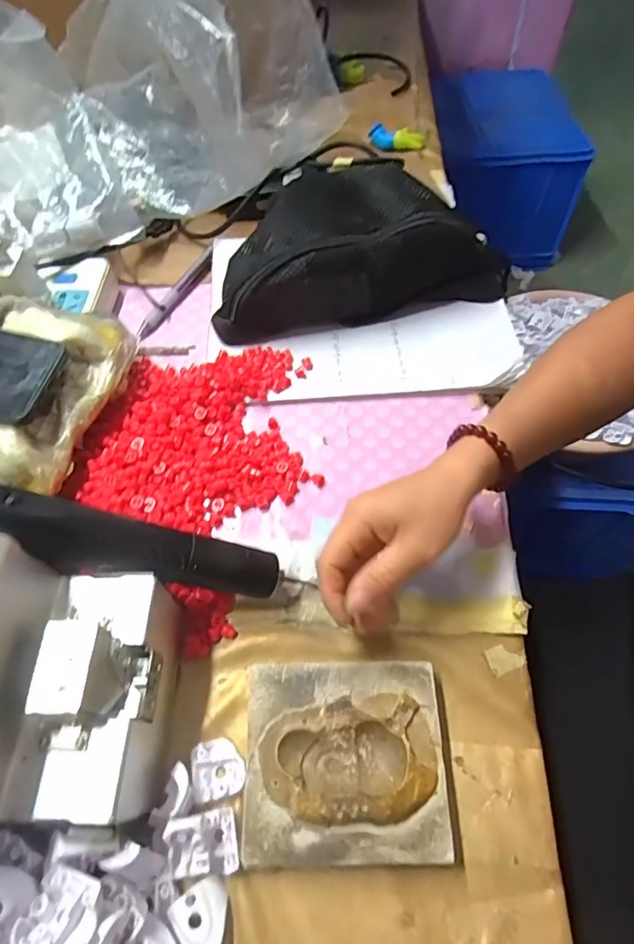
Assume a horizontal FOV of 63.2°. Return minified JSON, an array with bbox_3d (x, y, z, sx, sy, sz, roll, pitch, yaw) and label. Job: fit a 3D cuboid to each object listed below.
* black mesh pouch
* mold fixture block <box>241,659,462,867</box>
[{"bbox_3d":[0.036,-0.219,0.483,0.279,0.079,0.137,-11,61,-7],"label":"black mesh pouch"},{"bbox_3d":[0.018,0.169,0.307,0.117,0.030,0.103,0,61,-1],"label":"mold fixture block"}]

